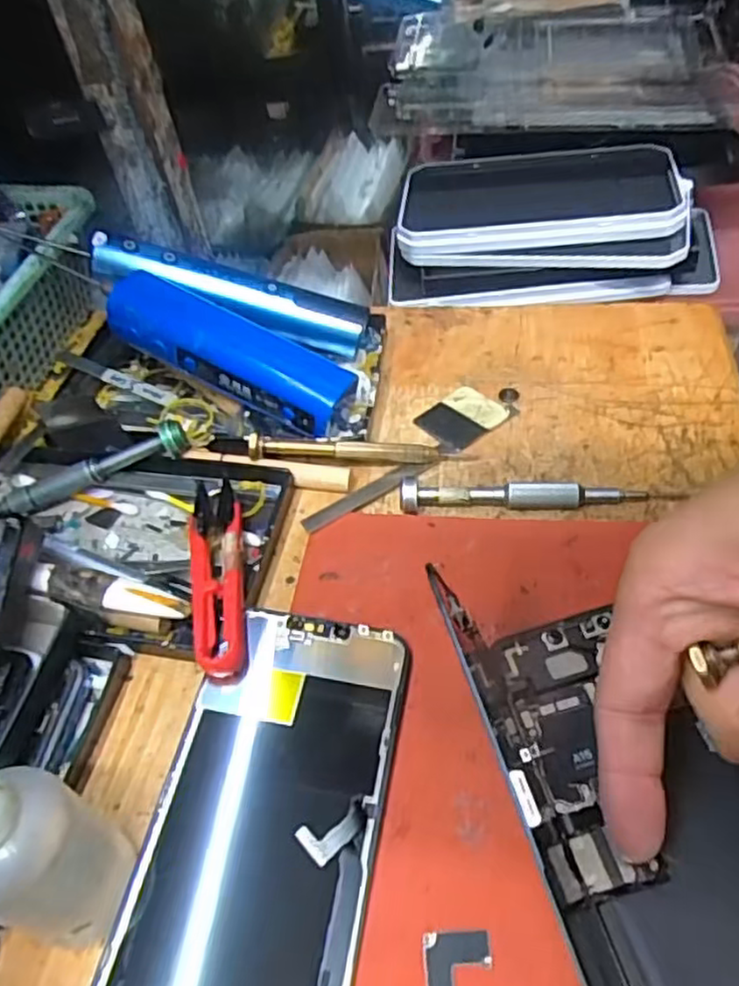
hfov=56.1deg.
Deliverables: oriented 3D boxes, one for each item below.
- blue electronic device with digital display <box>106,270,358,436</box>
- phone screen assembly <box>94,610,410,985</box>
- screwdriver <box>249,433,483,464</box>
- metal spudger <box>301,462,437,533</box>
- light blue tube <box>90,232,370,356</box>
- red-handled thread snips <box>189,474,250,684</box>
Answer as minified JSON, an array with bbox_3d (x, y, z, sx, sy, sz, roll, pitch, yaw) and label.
[{"bbox_3d":[-0.072,-0.072,0.352,0.126,0.029,0.031,27,53,4],"label":"blue electronic device with digital display"},{"bbox_3d":[-0.036,0.112,0.231,0.073,0.005,0.156,6,50,12],"label":"phone screen assembly"},{"bbox_3d":[-0.004,-0.020,0.343,0.109,0.015,0.008,-2,49,5],"label":"screwdriver"},{"bbox_3d":[-0.001,0.000,0.336,0.070,0.004,0.009,-29,53,-19],"label":"metal spudger"},{"bbox_3d":[-0.077,-0.113,0.391,0.152,0.021,0.024,16,49,-7],"label":"light blue tube"},{"bbox_3d":[-0.065,0.030,0.295,0.022,0.011,0.104,-10,49,-2],"label":"red-handled thread snips"}]

